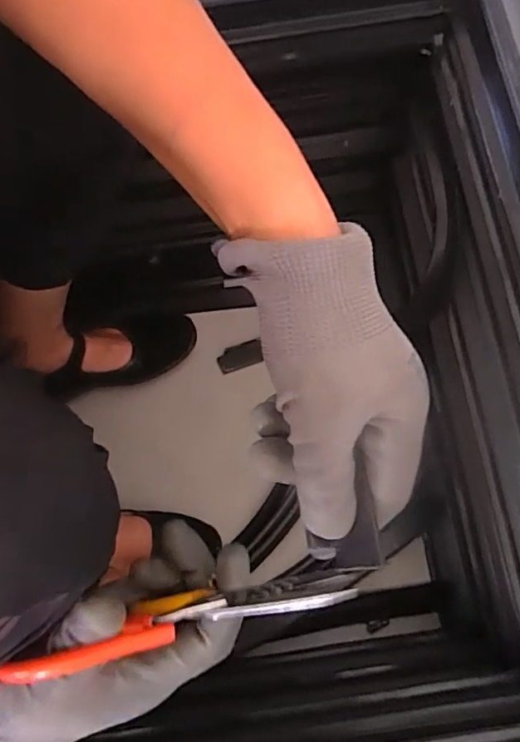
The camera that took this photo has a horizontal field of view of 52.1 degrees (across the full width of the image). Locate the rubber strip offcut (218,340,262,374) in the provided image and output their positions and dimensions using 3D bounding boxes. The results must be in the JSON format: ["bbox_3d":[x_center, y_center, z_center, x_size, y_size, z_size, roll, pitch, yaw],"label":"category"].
[{"bbox_3d":[-0.027,-0.017,0.686,0.055,0.004,0.031,-16,91,5],"label":"rubber strip offcut"}]

